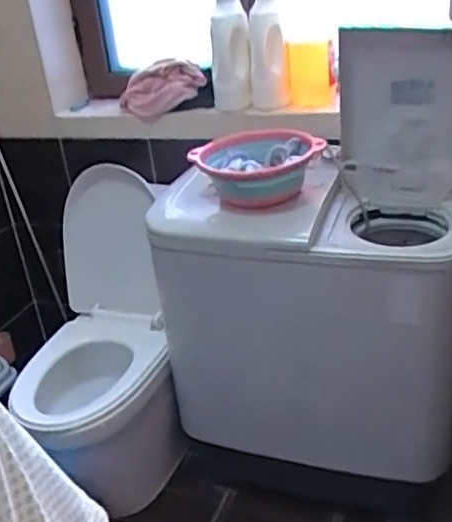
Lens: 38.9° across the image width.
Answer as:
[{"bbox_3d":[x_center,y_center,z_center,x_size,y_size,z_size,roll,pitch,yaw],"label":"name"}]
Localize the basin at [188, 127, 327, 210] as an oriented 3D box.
[{"bbox_3d":[0.068,-0.231,1.537,0.289,0.123,0.327,-9,27,-6],"label":"basin"}]

